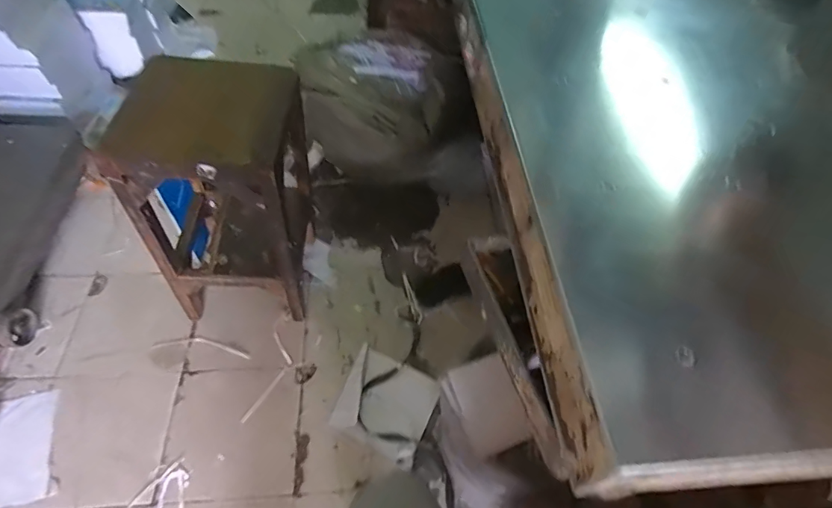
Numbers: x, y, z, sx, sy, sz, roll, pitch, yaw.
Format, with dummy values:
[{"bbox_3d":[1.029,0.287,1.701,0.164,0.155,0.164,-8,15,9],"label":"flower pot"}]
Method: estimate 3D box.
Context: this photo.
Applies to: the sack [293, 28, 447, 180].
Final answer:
[{"bbox_3d":[-0.139,-0.448,1.427,0.358,0.313,0.326,40,61,22],"label":"sack"}]

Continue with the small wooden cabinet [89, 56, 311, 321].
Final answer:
[{"bbox_3d":[-0.415,-0.100,1.065,0.306,0.537,0.288,6,55,0],"label":"small wooden cabinet"}]

